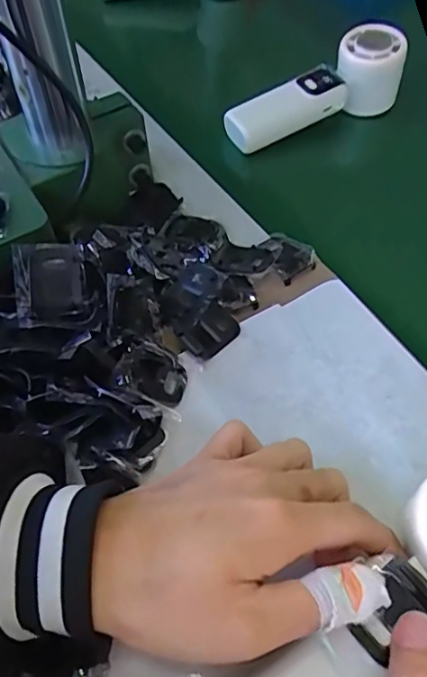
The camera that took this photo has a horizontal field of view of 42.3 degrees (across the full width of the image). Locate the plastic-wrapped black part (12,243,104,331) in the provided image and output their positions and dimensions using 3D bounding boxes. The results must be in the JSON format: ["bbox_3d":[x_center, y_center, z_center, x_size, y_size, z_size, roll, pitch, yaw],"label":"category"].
[{"bbox_3d":[-0.091,-0.030,0.320,0.048,0.019,0.052,-8,57,-3],"label":"plastic-wrapped black part"}]

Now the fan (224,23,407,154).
[{"bbox_3d":[0.087,-0.211,0.471,0.165,0.061,0.052,-25,60,-17],"label":"fan"}]

